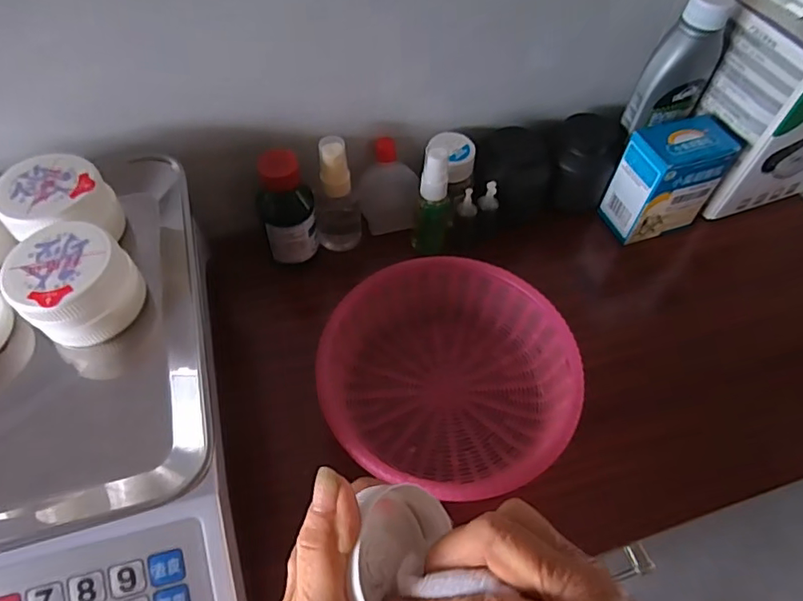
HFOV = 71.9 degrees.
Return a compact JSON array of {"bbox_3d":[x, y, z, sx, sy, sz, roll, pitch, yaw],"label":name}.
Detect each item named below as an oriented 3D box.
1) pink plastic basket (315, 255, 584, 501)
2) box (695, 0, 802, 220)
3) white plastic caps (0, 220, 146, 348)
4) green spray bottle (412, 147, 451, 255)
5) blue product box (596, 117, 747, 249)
[{"bbox_3d":[0.030,0.053,0.380,0.164,0.049,0.164,1,56,-2],"label":"pink plastic basket"},{"bbox_3d":[0.320,-0.170,0.471,0.123,0.155,0.095,-15,58,-13],"label":"box"},{"bbox_3d":[-0.177,-0.010,0.300,0.060,0.037,0.056,1,56,-2],"label":"white plastic caps"},{"bbox_3d":[0.027,-0.076,0.438,0.027,0.096,0.023,9,56,3],"label":"green spray bottle"},{"bbox_3d":[0.223,-0.103,0.469,0.083,0.086,0.055,-21,60,-16],"label":"blue product box"}]

